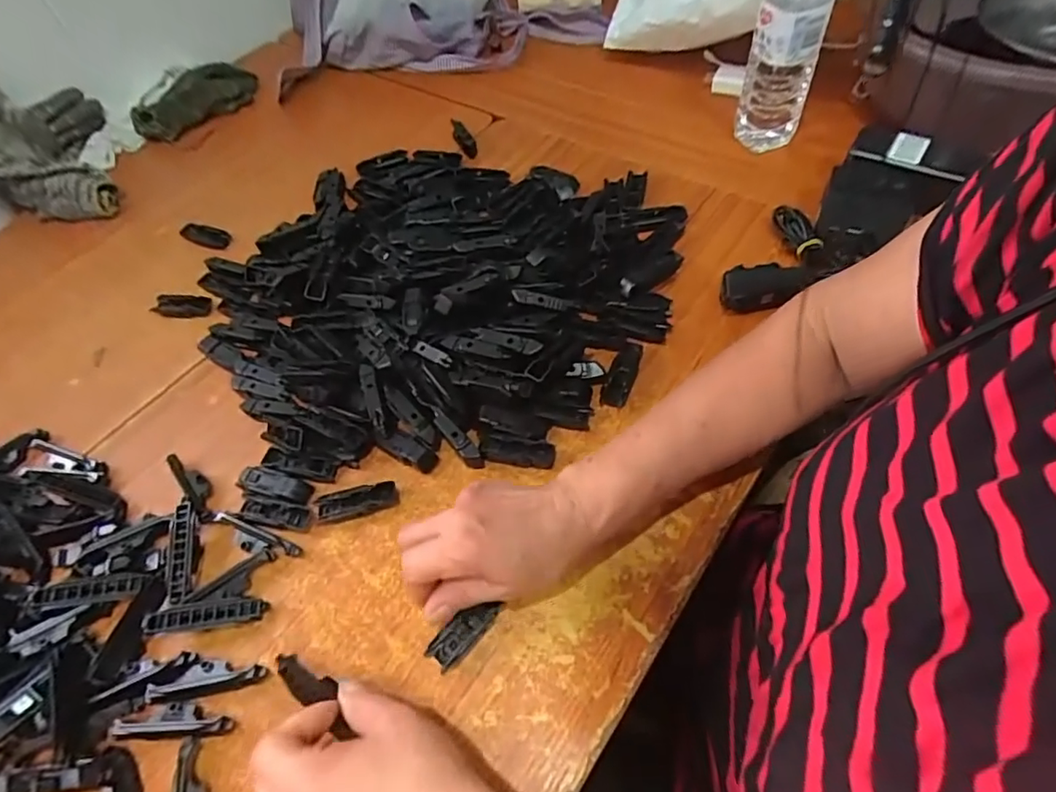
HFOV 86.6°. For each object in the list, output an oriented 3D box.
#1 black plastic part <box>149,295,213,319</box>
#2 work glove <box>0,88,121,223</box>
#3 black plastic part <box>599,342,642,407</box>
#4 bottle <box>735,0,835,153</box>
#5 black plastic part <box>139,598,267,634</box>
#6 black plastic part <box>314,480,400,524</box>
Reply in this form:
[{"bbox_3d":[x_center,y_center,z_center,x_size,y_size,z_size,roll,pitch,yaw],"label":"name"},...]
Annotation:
[{"bbox_3d":[-0.372,-0.097,0.596,0.063,0.008,0.026,-3,56,3],"label":"black plastic part"},{"bbox_3d":[-0.617,-0.303,0.707,0.144,0.107,0.202,-25,57,-10],"label":"work glove"},{"bbox_3d":[0.084,-0.022,0.496,0.023,0.012,0.069,17,59,16],"label":"black plastic part"},{"bbox_3d":[0.264,-0.352,0.578,0.069,0.193,0.053,17,60,17],"label":"bottle"},{"bbox_3d":[-0.233,0.158,0.407,0.079,0.010,0.018,-3,54,-15],"label":"black plastic part"},{"bbox_3d":[-0.139,0.087,0.456,0.065,0.013,0.023,-12,56,-3],"label":"black plastic part"}]

